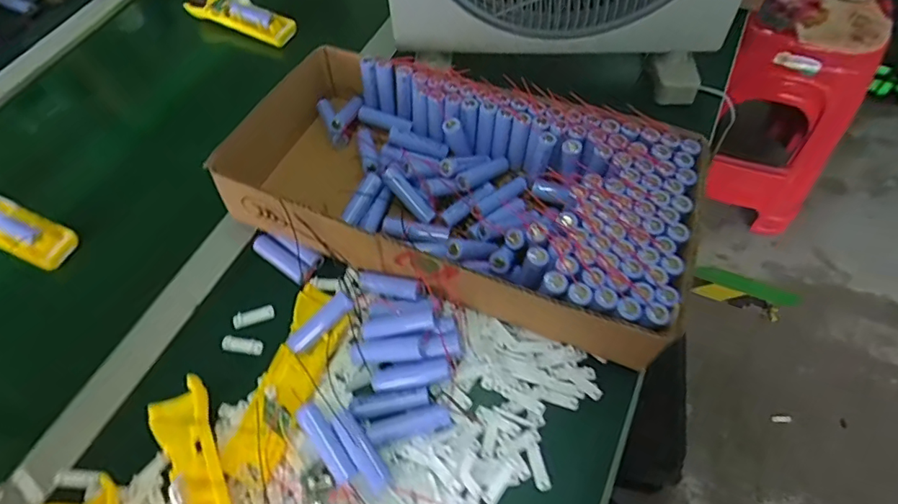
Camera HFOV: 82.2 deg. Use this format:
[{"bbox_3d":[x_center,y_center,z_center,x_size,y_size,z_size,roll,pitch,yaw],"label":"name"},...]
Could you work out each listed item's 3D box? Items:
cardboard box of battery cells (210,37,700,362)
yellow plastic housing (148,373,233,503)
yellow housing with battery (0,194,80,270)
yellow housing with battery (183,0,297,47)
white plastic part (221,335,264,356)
[{"bbox_3d":[0.011,-0.064,0.501,0.416,0.082,0.224,17,61,13],"label":"cardboard box of battery cells"},{"bbox_3d":[-0.187,0.179,0.391,0.045,0.039,0.159,-26,61,-12],"label":"yellow plastic housing"},{"bbox_3d":[-0.471,-0.028,0.547,0.155,0.029,0.050,21,62,15],"label":"yellow housing with battery"},{"bbox_3d":[-0.284,-0.323,0.701,0.157,0.033,0.048,25,63,17],"label":"yellow housing with battery"},{"bbox_3d":[-0.190,0.086,0.474,0.037,0.009,0.013,5,59,6],"label":"white plastic part"}]

